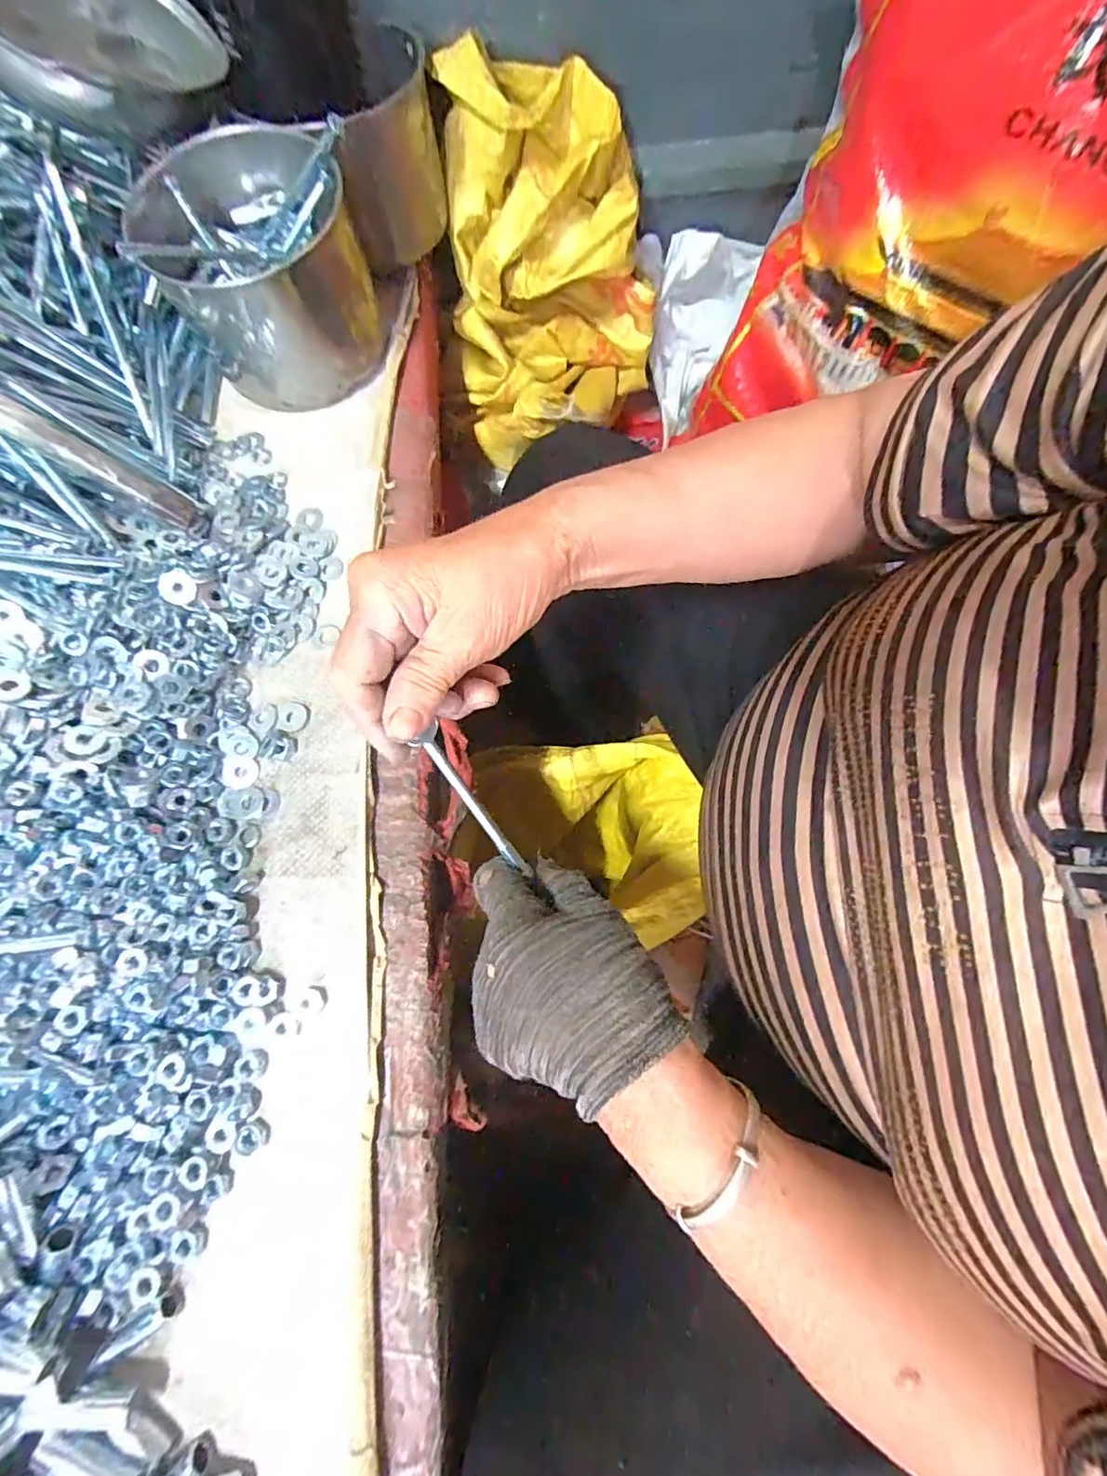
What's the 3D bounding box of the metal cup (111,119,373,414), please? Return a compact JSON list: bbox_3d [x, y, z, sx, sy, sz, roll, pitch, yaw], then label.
[{"bbox_3d":[-0.194,-0.318,0.387,0.129,0.110,0.129,-1,72,2],"label":"metal cup"}]

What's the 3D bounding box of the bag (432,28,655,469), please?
[{"bbox_3d":[-0.002,-0.372,0.454,0.180,0.180,0.225,-7,72,0],"label":"bag"}]

